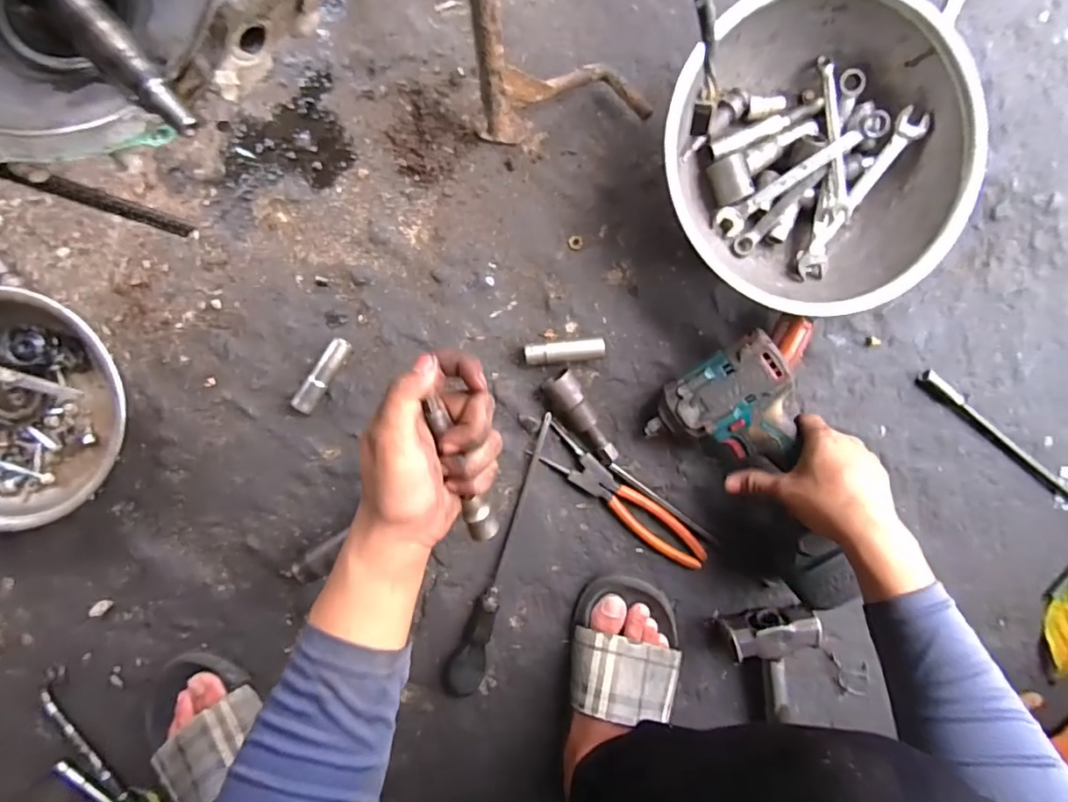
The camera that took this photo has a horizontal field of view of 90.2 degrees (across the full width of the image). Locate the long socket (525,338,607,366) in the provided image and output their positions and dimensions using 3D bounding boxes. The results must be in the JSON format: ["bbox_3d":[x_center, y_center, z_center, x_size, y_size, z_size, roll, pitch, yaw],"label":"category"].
[{"bbox_3d":[0.030,-0.049,0.526,0.076,0.024,0.020,-7,97,-3],"label":"long socket"}]

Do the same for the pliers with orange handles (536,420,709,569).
[{"bbox_3d":[0.094,0.104,0.553,0.213,0.009,0.040,40,93,-7],"label":"pliers with orange handles"}]

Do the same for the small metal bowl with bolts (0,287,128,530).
[{"bbox_3d":[-0.468,0.005,0.484,0.205,0.048,0.199,0,97,-4],"label":"small metal bowl with bolts"}]

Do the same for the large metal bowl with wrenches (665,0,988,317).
[{"bbox_3d":[0.244,-0.208,0.475,0.250,0.103,0.254,0,97,-4],"label":"large metal bowl with wrenches"}]

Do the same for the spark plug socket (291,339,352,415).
[{"bbox_3d":[-0.204,-0.024,0.513,0.017,0.022,0.081,34,94,-7],"label":"spark plug socket"}]

